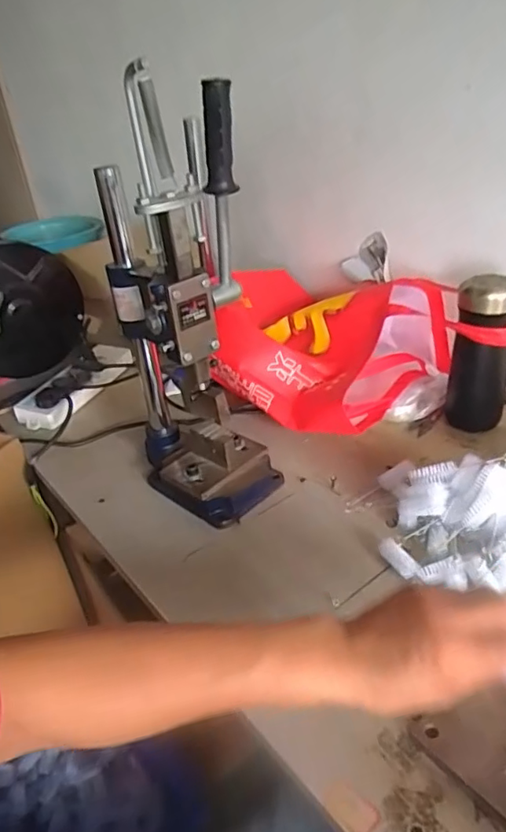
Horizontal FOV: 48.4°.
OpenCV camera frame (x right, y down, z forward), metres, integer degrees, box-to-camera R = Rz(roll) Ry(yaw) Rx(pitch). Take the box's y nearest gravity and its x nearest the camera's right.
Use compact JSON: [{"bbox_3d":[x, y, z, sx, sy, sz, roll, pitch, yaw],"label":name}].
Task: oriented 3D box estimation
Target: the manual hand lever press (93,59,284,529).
[{"bbox_3d":[-0.073,-0.103,0.636,0.155,0.427,0.209,-10,31,-7],"label":"manual hand lever press"}]

